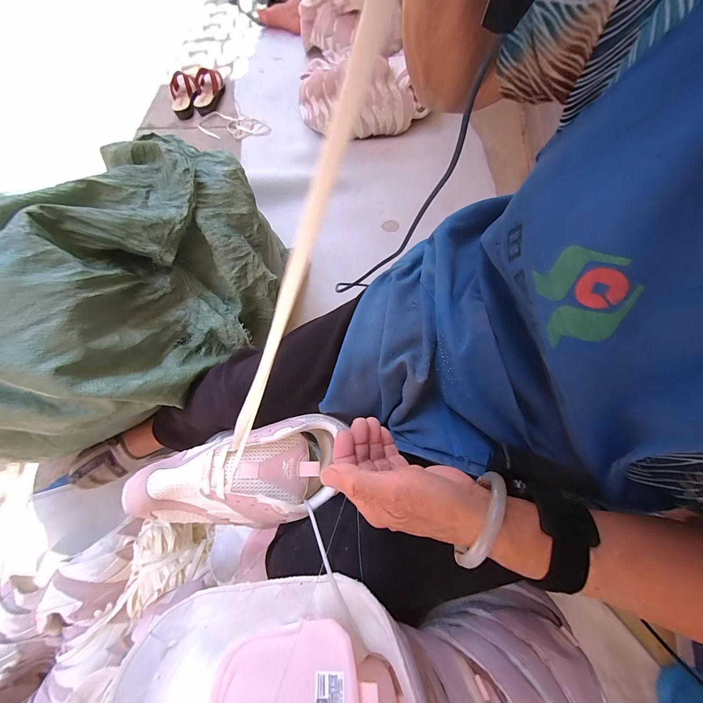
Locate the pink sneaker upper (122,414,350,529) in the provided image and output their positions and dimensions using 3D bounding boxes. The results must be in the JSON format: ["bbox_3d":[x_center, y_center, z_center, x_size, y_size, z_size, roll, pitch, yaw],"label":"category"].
[{"bbox_3d":[-0.125,0.141,0.342,0.224,0.066,0.102,-12,70,-4],"label":"pink sneaker upper"}]

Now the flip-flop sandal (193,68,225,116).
[{"bbox_3d":[-0.536,-0.966,1.150,0.106,0.058,0.205,-6,69,-3],"label":"flip-flop sandal"}]

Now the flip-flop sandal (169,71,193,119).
[{"bbox_3d":[-0.637,-0.964,1.157,0.082,0.046,0.230,-17,70,-7],"label":"flip-flop sandal"}]

